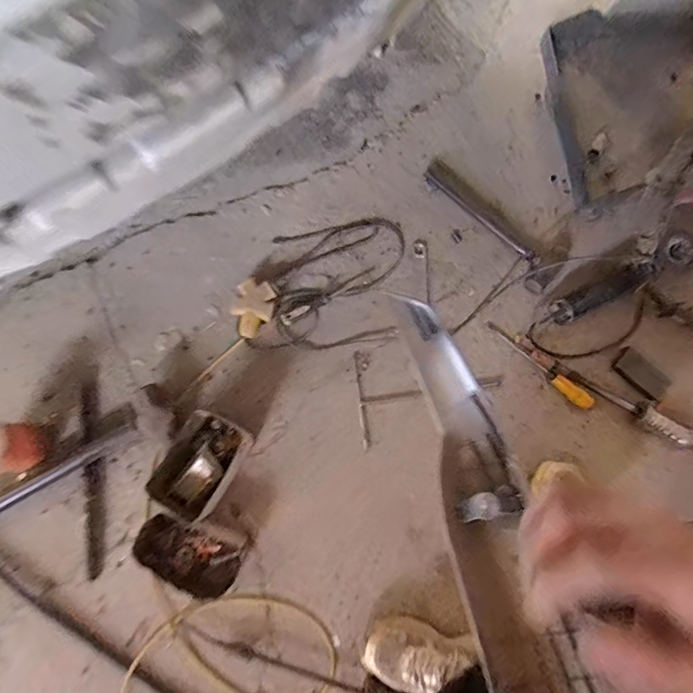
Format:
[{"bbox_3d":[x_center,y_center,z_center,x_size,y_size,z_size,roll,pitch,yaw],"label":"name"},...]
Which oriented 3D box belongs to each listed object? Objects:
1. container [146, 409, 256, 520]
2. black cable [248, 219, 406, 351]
[{"bbox_3d":[-0.259,0.216,0.799,0.119,0.109,0.180,27,79,4],"label":"container"},{"bbox_3d":[-0.030,-0.136,0.915,0.309,0.026,0.278,-1,79,-2],"label":"black cable"}]

